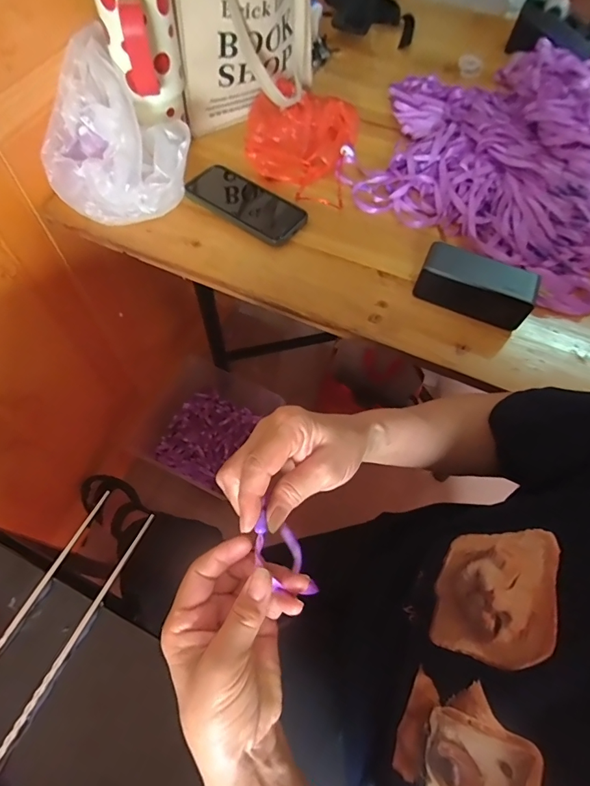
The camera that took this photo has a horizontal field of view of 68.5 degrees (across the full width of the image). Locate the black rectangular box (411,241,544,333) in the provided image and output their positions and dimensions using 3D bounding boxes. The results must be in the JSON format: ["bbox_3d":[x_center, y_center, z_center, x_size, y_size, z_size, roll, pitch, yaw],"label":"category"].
[{"bbox_3d":[0.213,-0.127,0.514,0.130,0.060,0.051,25,65,9],"label":"black rectangular box"}]

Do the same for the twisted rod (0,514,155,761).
[{"bbox_3d":[-0.177,0.198,0.340,0.006,0.006,0.221,24,65,9],"label":"twisted rod"}]

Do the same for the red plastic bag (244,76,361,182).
[{"bbox_3d":[0.008,-0.383,0.637,0.162,0.045,0.168,9,63,2],"label":"red plastic bag"}]

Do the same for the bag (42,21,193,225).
[{"bbox_3d":[-0.236,-0.318,0.555,0.171,0.118,0.240,-28,68,-16],"label":"bag"}]

